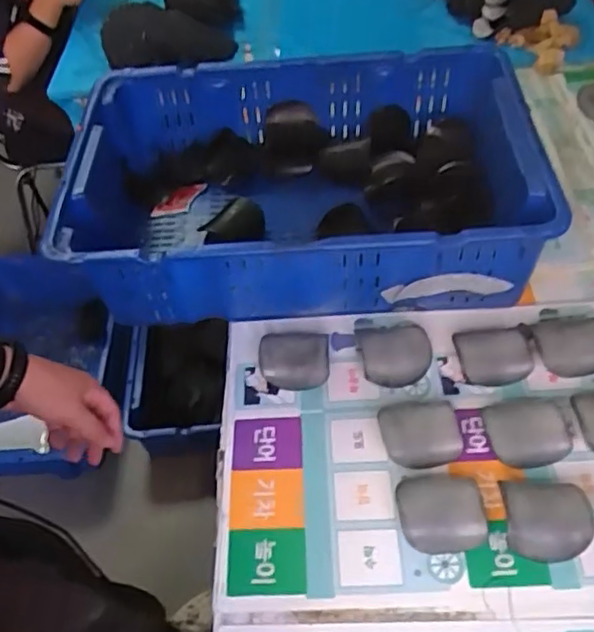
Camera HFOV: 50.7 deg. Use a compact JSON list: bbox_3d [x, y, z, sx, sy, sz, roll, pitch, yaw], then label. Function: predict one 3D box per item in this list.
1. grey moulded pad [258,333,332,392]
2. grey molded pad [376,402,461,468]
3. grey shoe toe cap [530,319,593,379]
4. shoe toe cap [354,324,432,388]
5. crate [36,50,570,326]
[{"bbox_3d":[-0.003,0.055,0.820,0.091,0.031,0.079,2,52,4],"label":"grey moulded pad"},{"bbox_3d":[0.145,0.137,0.751,0.092,0.034,0.083,-6,51,-2],"label":"grey molded pad"},{"bbox_3d":[0.358,0.036,0.817,0.088,0.039,0.085,-6,51,-3],"label":"grey shoe toe cap"},{"bbox_3d":[0.128,0.047,0.827,0.091,0.029,0.088,-3,51,0],"label":"shoe toe cap"},{"bbox_3d":[0.002,-0.207,0.946,0.644,0.165,0.434,-2,51,1],"label":"crate"}]

